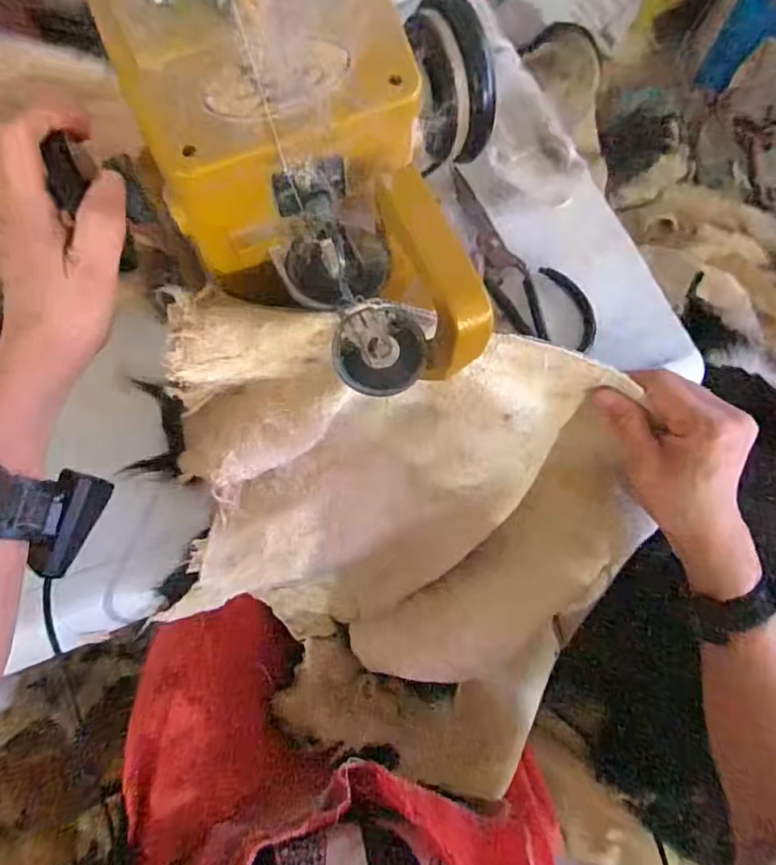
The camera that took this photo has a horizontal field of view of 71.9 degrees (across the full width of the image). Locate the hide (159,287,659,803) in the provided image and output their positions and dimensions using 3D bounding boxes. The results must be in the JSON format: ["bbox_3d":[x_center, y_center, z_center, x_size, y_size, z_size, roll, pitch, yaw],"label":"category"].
[{"bbox_3d":[0.014,0.114,0.406,0.317,0.287,0.292,5,74,0],"label":"hide"}]

